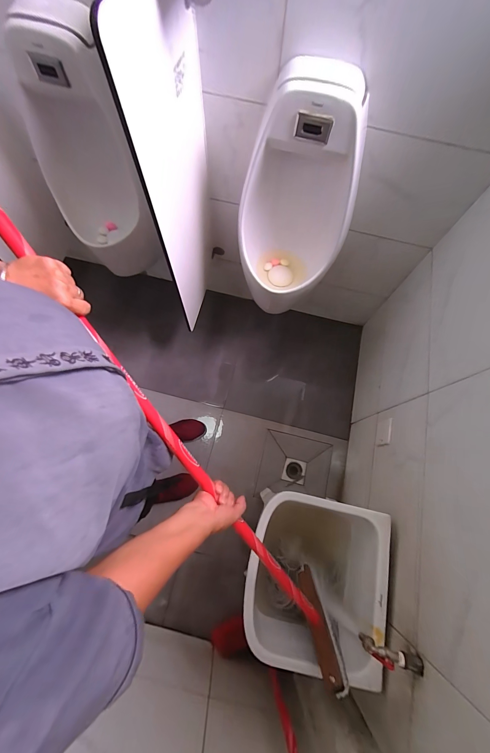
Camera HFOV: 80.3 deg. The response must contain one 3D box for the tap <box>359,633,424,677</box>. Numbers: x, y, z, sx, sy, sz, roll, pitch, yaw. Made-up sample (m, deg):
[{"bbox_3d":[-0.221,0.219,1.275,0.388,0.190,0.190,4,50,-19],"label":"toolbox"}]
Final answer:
[{"bbox_3d":[0.302,0.575,0.598,0.114,0.056,0.032,18,71,5],"label":"tap"}]

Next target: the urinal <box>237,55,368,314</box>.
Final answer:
[{"bbox_3d":[0.155,-0.468,0.859,0.324,0.592,0.274,-1,71,-2],"label":"urinal"}]

